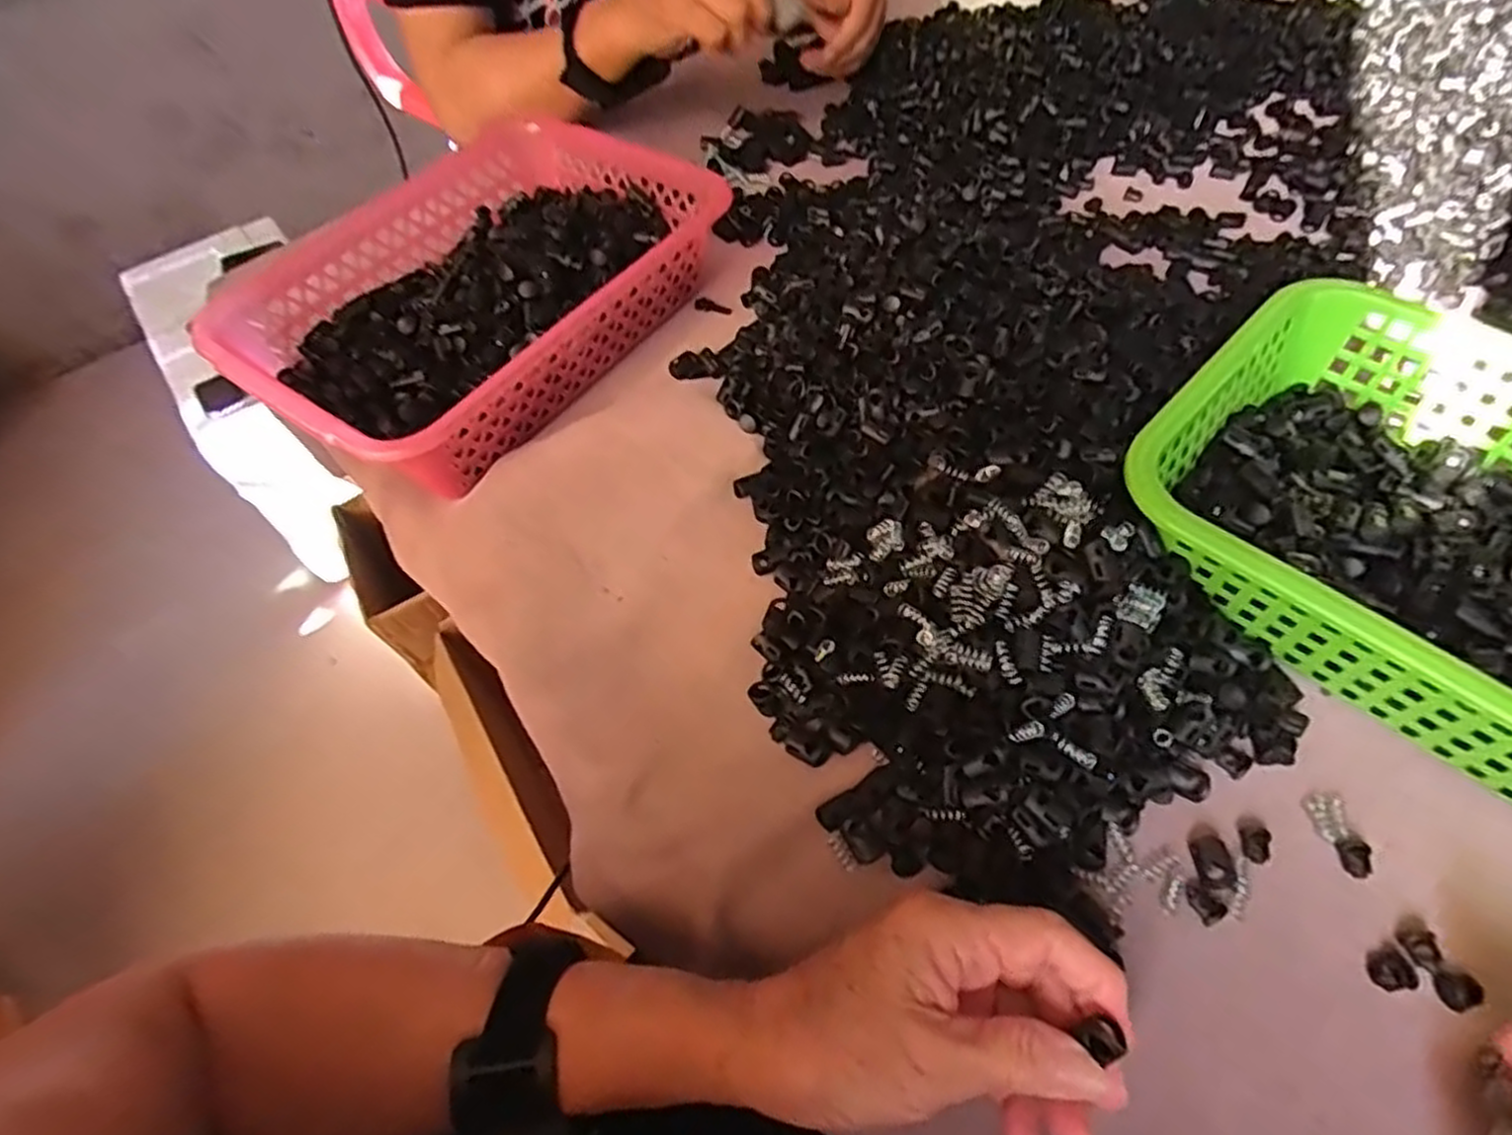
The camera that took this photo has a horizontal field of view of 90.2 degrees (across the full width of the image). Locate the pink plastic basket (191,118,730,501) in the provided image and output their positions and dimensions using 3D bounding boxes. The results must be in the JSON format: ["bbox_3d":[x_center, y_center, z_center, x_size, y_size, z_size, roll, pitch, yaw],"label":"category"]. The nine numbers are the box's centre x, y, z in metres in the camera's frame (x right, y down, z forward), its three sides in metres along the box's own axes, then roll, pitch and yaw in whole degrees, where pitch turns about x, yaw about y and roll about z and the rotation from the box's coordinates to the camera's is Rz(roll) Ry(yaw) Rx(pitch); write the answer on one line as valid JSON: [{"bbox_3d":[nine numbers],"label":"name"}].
[{"bbox_3d":[-0.177,-0.183,0.497,0.209,0.063,0.300,30,62,21],"label":"pink plastic basket"}]

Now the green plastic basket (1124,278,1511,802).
[{"bbox_3d":[0.339,-0.005,0.350,0.285,0.079,0.198,37,65,24],"label":"green plastic basket"}]

